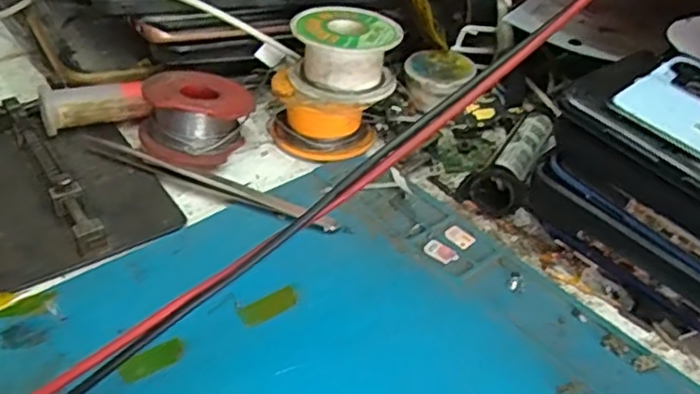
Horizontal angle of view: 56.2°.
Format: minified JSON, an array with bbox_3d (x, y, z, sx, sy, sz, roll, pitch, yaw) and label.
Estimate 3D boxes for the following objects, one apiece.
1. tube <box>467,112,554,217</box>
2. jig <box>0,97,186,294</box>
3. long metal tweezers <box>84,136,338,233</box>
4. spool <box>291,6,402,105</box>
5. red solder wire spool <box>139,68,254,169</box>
[{"bbox_3d":[0.079,-0.016,0.318,0.023,0.022,0.067,21,42,18],"label":"tube"},{"bbox_3d":[-0.134,-0.012,0.294,0.078,0.014,0.117,-22,47,-29],"label":"jig"},{"bbox_3d":[-0.065,-0.008,0.301,0.127,0.006,0.012,18,41,14],"label":"long metal tweezers"},{"bbox_3d":[-0.002,-0.069,0.327,0.050,0.037,0.050,3,40,-3],"label":"spool"},{"bbox_3d":[-0.073,-0.039,0.318,0.043,0.032,0.045,3,40,-3],"label":"red solder wire spool"}]

